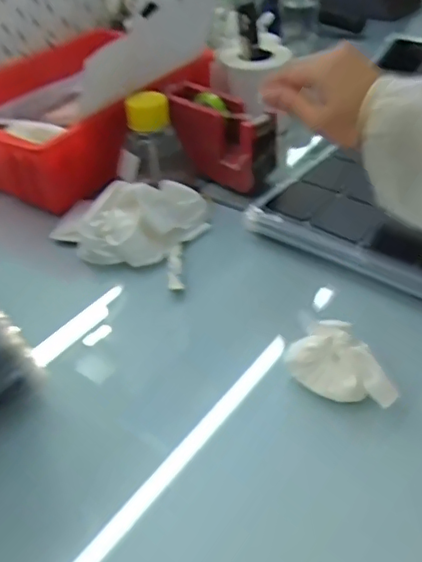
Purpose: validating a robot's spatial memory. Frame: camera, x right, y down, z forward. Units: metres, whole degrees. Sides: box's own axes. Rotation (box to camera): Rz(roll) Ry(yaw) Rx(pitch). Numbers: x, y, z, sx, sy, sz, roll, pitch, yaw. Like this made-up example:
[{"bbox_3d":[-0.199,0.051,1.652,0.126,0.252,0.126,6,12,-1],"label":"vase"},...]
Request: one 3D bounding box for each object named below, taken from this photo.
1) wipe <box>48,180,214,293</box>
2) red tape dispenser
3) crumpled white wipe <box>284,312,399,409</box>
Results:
[{"bbox_3d":[-0.078,-0.055,0.548,0.135,0.041,0.122,8,41,12],"label":"wipe"},{"bbox_3d":[0.005,-0.156,0.620,0.133,0.080,0.051,28,49,31],"label":"red tape dispenser"},{"bbox_3d":[0.090,0.056,0.396,0.073,0.038,0.033,23,46,26],"label":"crumpled white wipe"}]

